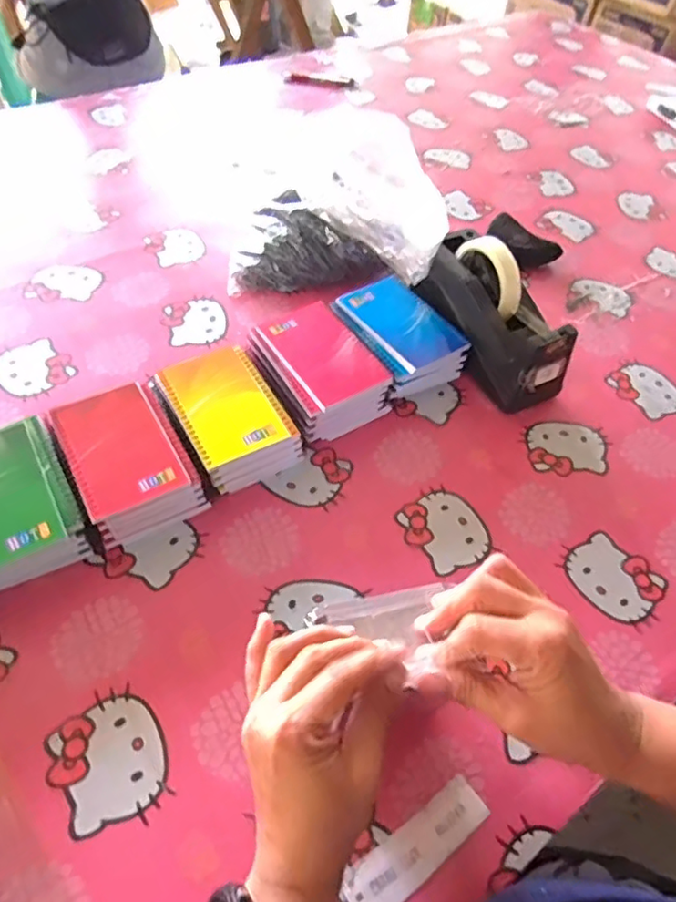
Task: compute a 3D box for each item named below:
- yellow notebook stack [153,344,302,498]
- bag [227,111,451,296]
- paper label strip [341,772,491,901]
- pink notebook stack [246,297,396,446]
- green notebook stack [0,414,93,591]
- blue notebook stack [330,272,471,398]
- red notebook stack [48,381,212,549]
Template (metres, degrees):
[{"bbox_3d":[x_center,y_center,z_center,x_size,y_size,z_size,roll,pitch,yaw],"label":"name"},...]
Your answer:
[{"bbox_3d":[-0.107,-0.033,0.579,0.099,0.047,0.136,-27,59,-24],"label":"yellow notebook stack"},{"bbox_3d":[0.007,-0.298,0.731,0.238,0.159,0.203,12,52,4],"label":"bag"},{"bbox_3d":[0.054,0.264,0.398,0.107,0.004,0.032,-28,59,-25],"label":"paper label strip"},{"bbox_3d":[-0.025,-0.082,0.623,0.109,0.058,0.136,-29,60,-25],"label":"pink notebook stack"},{"bbox_3d":[-0.273,0.046,0.502,0.101,0.051,0.133,-25,58,-23],"label":"green notebook stack"},{"bbox_3d":[0.066,-0.124,0.663,0.101,0.057,0.141,-23,57,-22],"label":"blue notebook stack"},{"bbox_3d":[-0.188,0.010,0.538,0.092,0.049,0.141,-25,58,-23],"label":"red notebook stack"}]

